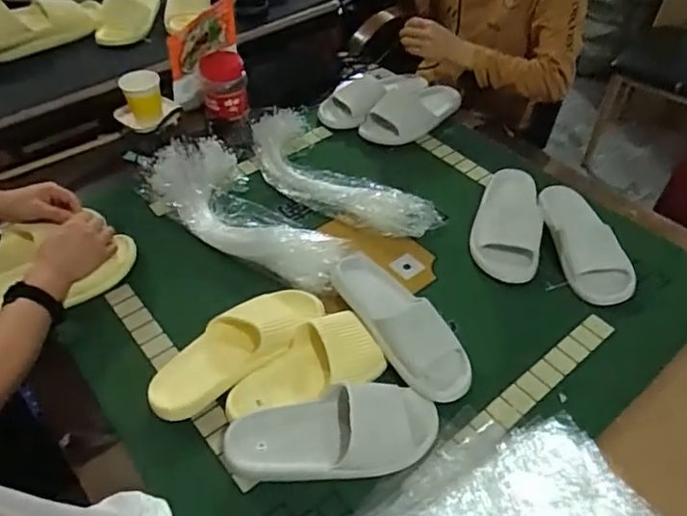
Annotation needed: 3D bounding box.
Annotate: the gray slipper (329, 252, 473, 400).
[{"bbox_3d":[0.076,0.079,0.824,0.101,0.064,0.268,-27,55,-24],"label":"gray slipper"}]

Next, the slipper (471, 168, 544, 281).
[{"bbox_3d":[0.281,-0.065,0.993,0.110,0.059,0.232,11,49,8],"label":"slipper"}]

